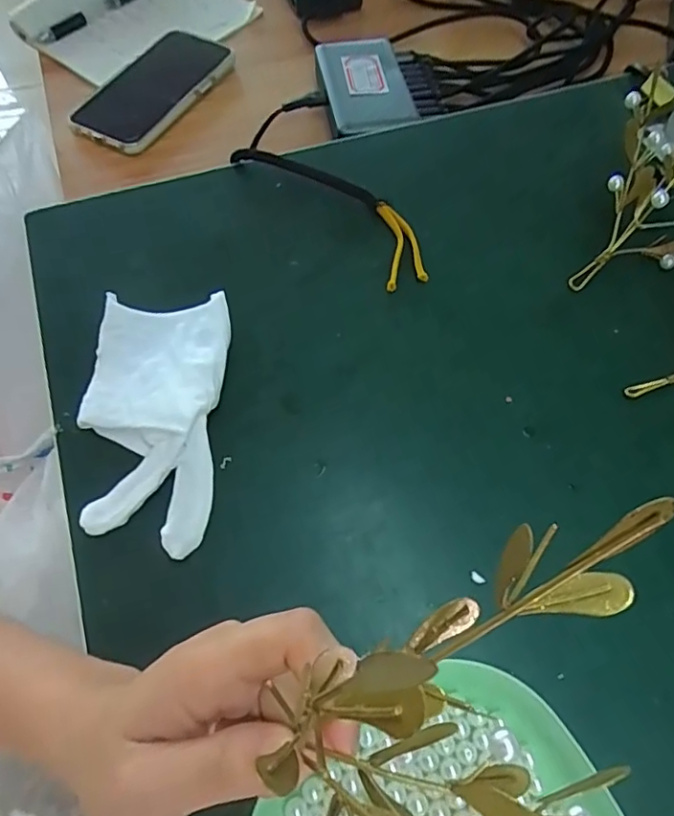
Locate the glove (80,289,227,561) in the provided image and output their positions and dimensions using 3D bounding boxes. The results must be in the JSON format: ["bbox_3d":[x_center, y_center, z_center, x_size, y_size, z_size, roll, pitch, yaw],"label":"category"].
[{"bbox_3d":[-0.108,0.001,0.325,0.077,0.020,0.155,2,63,1],"label":"glove"}]

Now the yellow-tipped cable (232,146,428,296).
[{"bbox_3d":[-0.001,-0.151,0.413,0.051,0.013,0.180,-41,70,-19],"label":"yellow-tipped cable"}]

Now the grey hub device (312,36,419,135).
[{"bbox_3d":[0.027,-0.293,0.508,0.075,0.018,0.149,-9,63,-5],"label":"grey hub device"}]

